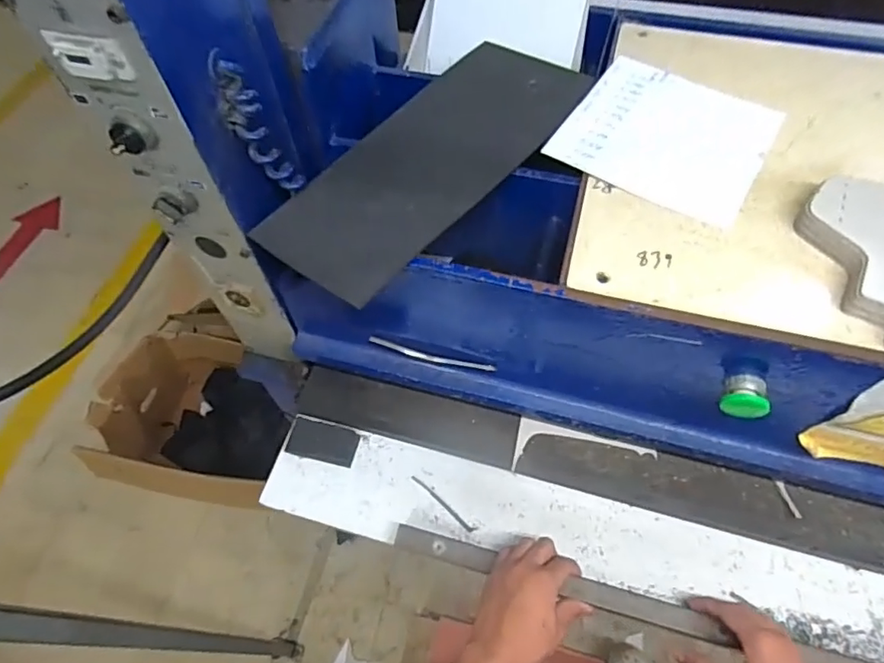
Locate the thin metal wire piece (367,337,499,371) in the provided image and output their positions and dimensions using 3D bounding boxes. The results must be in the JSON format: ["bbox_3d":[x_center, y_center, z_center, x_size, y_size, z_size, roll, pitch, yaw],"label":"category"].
[{"bbox_3d":[-0.012,0.028,0.623,0.145,0.013,0.006,13,60,10],"label":"thin metal wire piece"}]

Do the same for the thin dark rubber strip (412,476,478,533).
[{"bbox_3d":[0.001,0.206,0.655,0.097,0.004,0.009,36,67,21],"label":"thin dark rubber strip"}]

